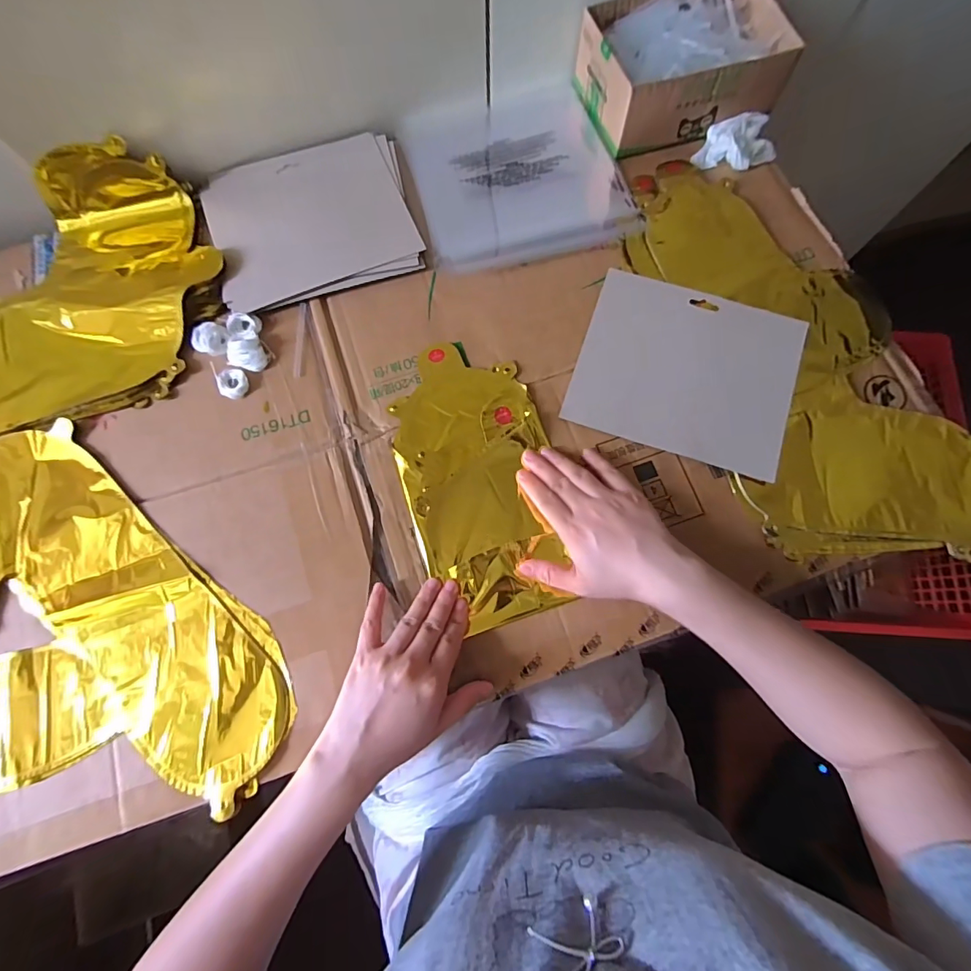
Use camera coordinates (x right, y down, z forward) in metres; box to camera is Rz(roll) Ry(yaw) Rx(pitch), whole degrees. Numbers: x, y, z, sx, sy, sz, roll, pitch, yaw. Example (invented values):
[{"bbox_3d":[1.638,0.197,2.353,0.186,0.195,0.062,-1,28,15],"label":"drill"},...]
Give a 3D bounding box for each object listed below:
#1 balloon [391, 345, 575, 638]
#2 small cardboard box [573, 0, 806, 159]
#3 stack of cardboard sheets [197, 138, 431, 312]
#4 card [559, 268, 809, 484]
[{"bbox_3d":[-0.008,-0.008,0.419,0.126,0.019,0.251,-12,79,-2],"label":"balloon"},{"bbox_3d":[0.204,-0.444,0.497,0.186,0.066,0.130,-15,76,-3],"label":"small cardboard box"},{"bbox_3d":[-0.176,-0.270,0.477,0.197,0.012,0.171,-16,76,-3],"label":"stack of cardboard sheets"},{"bbox_3d":[0.186,-0.106,0.433,0.191,0.009,0.157,18,80,7],"label":"card"}]

